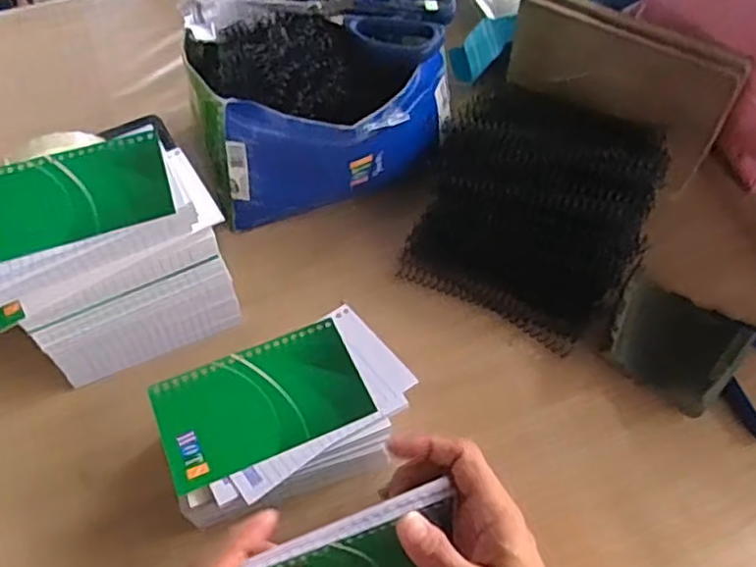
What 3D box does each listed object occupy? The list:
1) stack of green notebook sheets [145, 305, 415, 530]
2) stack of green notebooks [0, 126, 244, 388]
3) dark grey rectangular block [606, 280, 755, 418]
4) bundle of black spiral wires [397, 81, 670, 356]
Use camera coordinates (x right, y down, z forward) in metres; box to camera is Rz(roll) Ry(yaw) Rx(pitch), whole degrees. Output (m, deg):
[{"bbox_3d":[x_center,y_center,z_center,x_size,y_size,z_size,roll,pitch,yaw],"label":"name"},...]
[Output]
[{"bbox_3d":[-0.057,0.095,0.452,0.157,0.057,0.110,-20,56,-12],"label":"stack of green notebook sheets"},{"bbox_3d":[-0.184,-0.011,0.481,0.143,0.154,0.087,-25,57,-16],"label":"stack of green notebooks"},{"bbox_3d":[0.210,0.040,0.483,0.086,0.039,0.082,33,61,22],"label":"dark grey rectangular block"},{"bbox_3d":[0.113,-0.052,0.515,0.169,0.101,0.148,21,58,16],"label":"bundle of black spiral wires"}]

